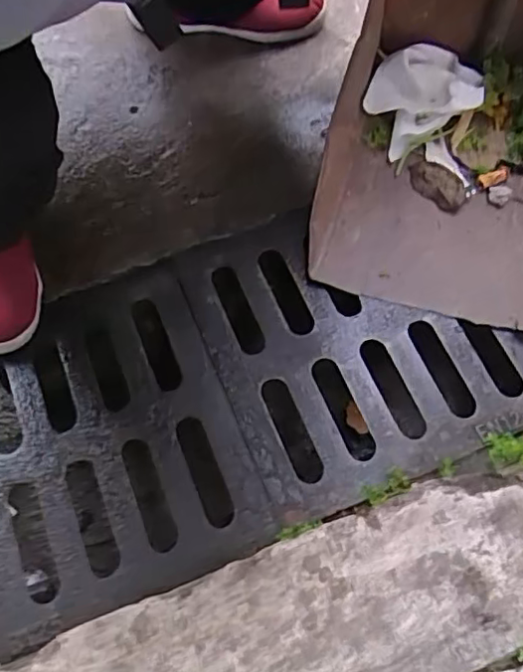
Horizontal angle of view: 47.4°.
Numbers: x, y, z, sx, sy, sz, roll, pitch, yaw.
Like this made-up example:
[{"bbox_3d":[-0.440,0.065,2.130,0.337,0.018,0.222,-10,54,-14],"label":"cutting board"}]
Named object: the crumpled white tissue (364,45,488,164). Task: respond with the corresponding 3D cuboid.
[{"bbox_3d":[0.170,-0.264,0.643,0.113,0.015,0.093,-32,87,9],"label":"crumpled white tissue"}]

